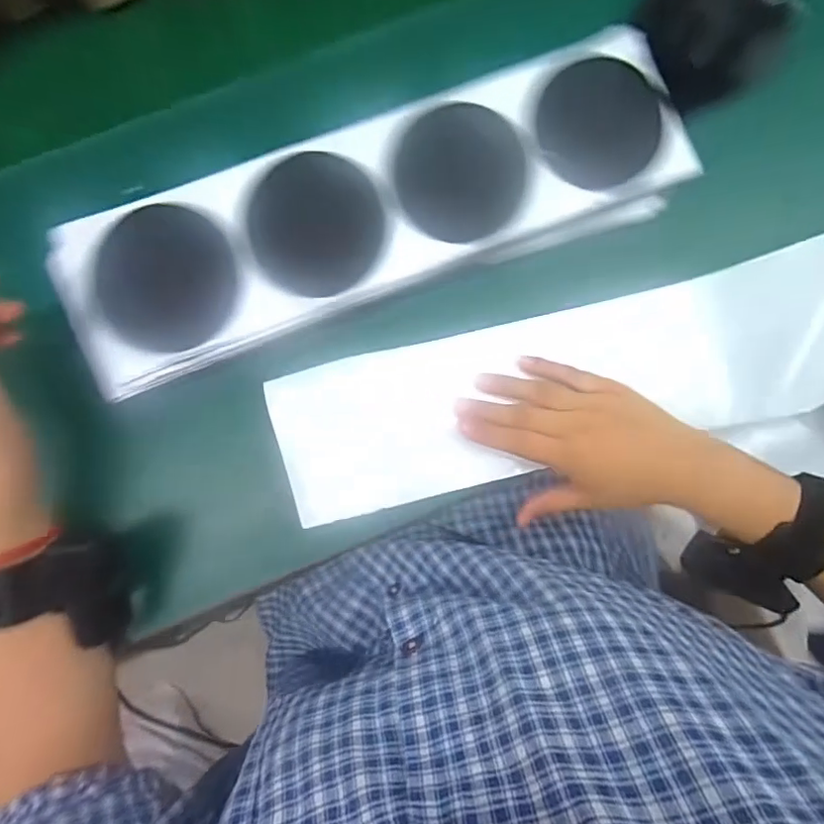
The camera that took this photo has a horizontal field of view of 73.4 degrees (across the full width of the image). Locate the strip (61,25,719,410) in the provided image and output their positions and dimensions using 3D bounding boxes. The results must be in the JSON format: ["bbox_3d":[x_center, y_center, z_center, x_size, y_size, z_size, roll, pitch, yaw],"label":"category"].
[{"bbox_3d":[-0.022,-0.134,0.366,0.411,0.021,0.116,-20,95,-4],"label":"strip"}]

